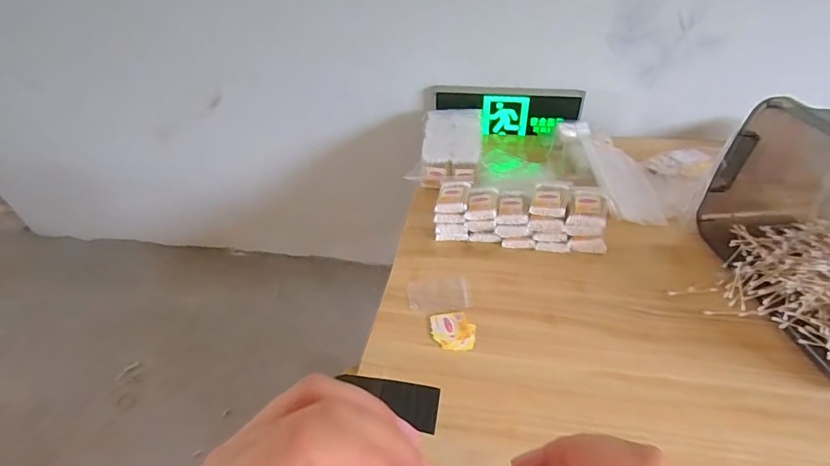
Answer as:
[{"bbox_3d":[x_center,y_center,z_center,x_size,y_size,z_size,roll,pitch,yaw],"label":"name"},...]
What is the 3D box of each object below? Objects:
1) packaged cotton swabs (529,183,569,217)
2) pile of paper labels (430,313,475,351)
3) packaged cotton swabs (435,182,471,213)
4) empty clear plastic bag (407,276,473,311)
[{"bbox_3d":[0.235,-0.061,0.765,0.056,0.021,0.078,12,45,18],"label":"packaged cotton swabs"},{"bbox_3d":[0.058,0.147,0.667,0.064,0.004,0.064,-3,42,2],"label":"pile of paper labels"},{"bbox_3d":[0.072,-0.067,0.817,0.056,0.015,0.077,6,43,12],"label":"packaged cotton swabs"},{"bbox_3d":[0.039,0.099,0.720,0.097,0.004,0.060,-6,42,-1],"label":"empty clear plastic bag"}]

